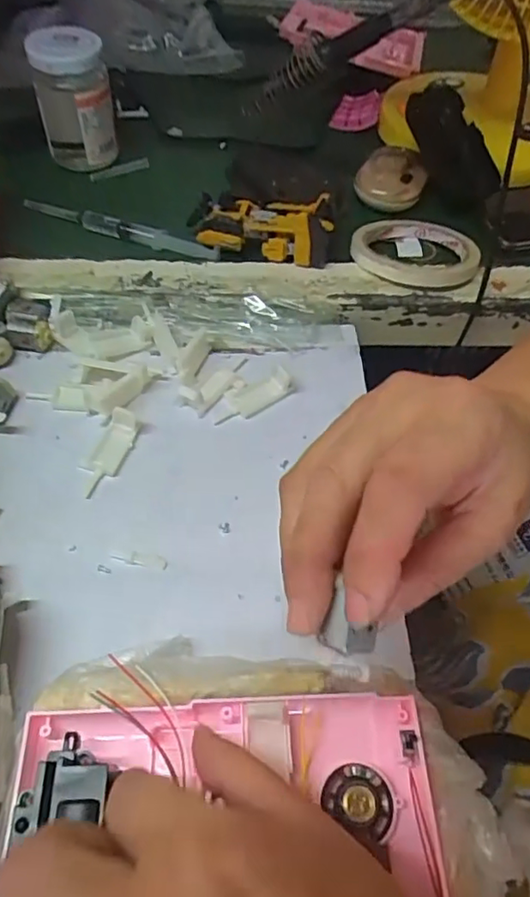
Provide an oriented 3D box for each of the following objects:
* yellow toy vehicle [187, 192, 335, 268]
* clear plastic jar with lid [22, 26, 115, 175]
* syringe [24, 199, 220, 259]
[{"bbox_3d":[-0.002,-0.183,0.468,0.112,0.035,0.061,18,56,9],"label":"yellow toy vehicle"},{"bbox_3d":[-0.166,-0.303,0.515,0.060,0.098,0.053,-13,56,-11],"label":"clear plastic jar with lid"},{"bbox_3d":[-0.119,-0.177,0.479,0.167,0.017,0.014,16,56,8],"label":"syringe"}]

